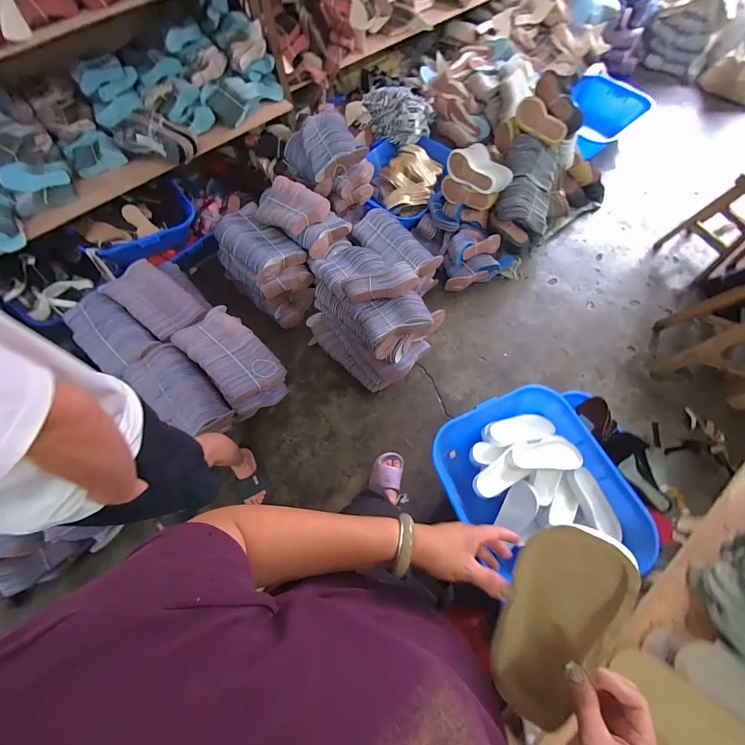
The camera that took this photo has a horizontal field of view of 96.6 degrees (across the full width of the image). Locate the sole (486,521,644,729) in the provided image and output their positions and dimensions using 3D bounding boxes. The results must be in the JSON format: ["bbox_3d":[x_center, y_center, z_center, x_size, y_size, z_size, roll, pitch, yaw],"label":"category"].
[{"bbox_3d":[0.194,0.271,0.364,0.098,0.013,0.233,32,108,50],"label":"sole"}]

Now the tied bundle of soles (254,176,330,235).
[{"bbox_3d":[-0.345,-0.722,1.434,0.291,0.088,0.228,27,70,12],"label":"tied bundle of soles"}]

